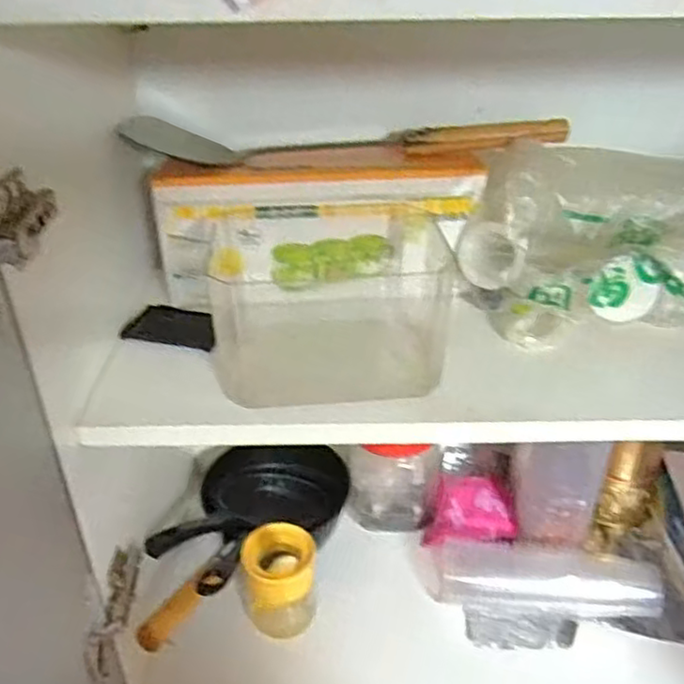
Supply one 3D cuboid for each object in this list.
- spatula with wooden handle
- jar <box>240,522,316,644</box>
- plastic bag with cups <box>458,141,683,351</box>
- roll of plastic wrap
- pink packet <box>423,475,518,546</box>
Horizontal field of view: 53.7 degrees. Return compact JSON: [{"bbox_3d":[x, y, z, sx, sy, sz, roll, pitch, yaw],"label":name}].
[{"bbox_3d":[0.006,-0.173,0.587,0.370,0.040,0.060,2,32,4],"label":"spatula with wooden handle"},{"bbox_3d":[-0.061,0.233,0.664,0.068,0.106,0.080,-6,32,-10],"label":"jar"},{"bbox_3d":[0.243,-0.079,0.554,0.270,0.126,0.103,-1,32,0],"label":"plastic bag with cups"},{"bbox_3d":[0.190,0.242,0.684,0.240,0.048,0.056,-3,28,25],"label":"roll of plastic wrap"},{"bbox_3d":[0.144,0.187,0.767,0.091,0.035,0.104,3,32,6],"label":"pink packet"}]

